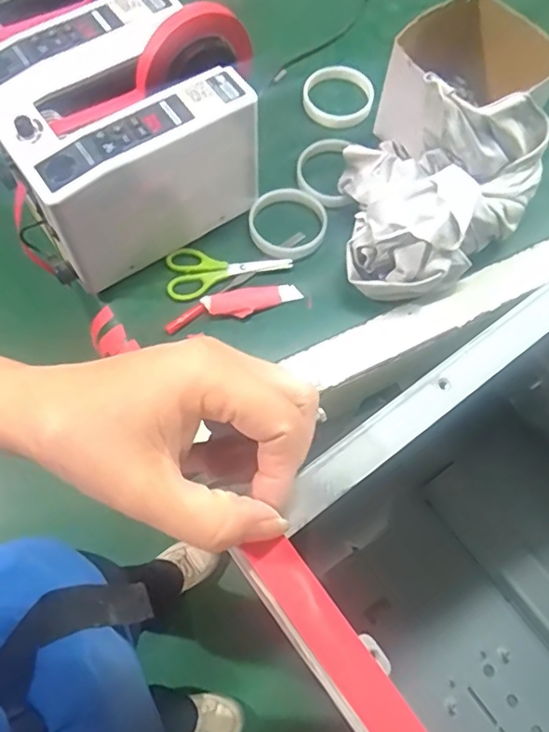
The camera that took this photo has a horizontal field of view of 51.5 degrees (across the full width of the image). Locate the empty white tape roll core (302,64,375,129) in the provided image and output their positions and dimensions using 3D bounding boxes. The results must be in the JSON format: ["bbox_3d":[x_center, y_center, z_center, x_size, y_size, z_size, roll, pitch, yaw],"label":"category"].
[{"bbox_3d":[0.078,-0.329,0.693,0.083,0.017,0.079,7,69,1],"label":"empty white tape roll core"}]

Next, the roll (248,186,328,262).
[{"bbox_3d":[0.014,-0.156,0.617,0.082,0.014,0.088,0,69,-1],"label":"roll"}]

